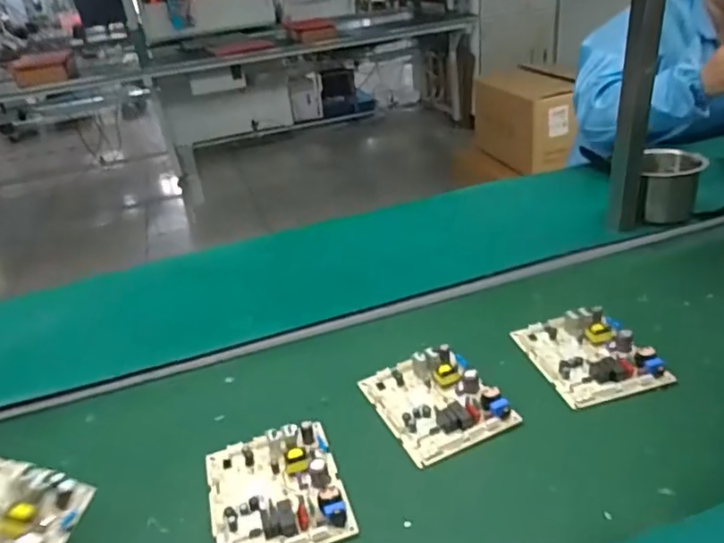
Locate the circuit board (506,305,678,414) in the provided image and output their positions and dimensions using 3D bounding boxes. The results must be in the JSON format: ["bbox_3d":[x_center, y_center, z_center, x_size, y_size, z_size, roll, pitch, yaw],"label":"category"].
[{"bbox_3d":[0.254,0.088,0.655,0.113,0.031,0.142,-11,26,-8],"label":"circuit board"}]

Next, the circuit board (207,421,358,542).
[{"bbox_3d":[-0.080,0.196,0.529,0.117,0.024,0.135,-13,27,-12],"label":"circuit board"}]

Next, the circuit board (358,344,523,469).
[{"bbox_3d":[0.077,0.132,0.614,0.113,0.026,0.140,-16,27,-18],"label":"circuit board"}]

